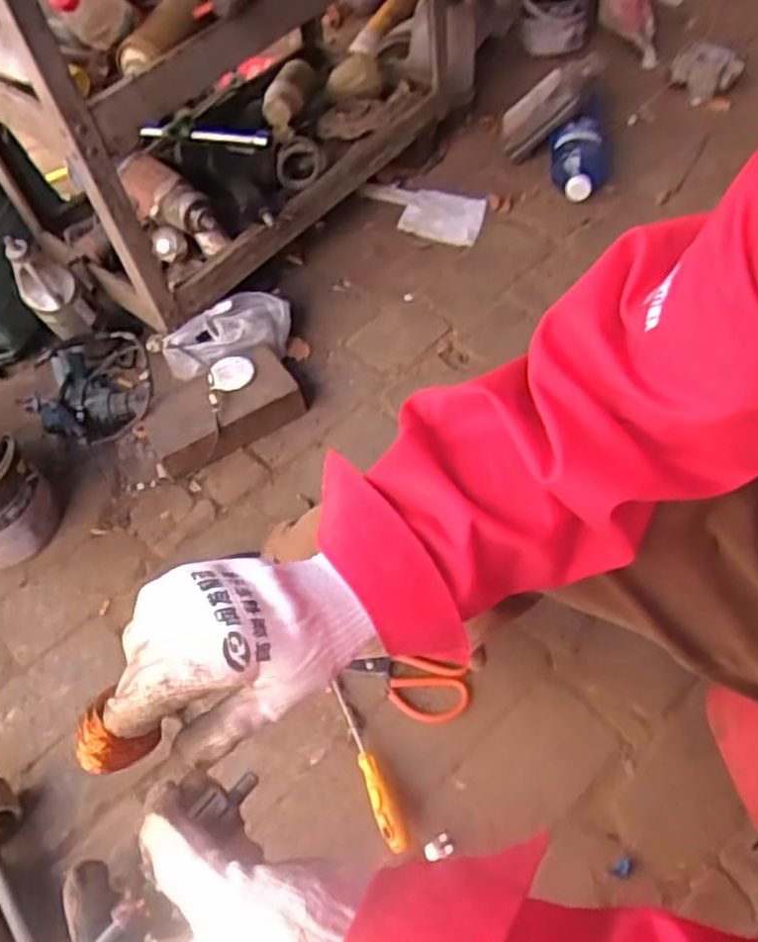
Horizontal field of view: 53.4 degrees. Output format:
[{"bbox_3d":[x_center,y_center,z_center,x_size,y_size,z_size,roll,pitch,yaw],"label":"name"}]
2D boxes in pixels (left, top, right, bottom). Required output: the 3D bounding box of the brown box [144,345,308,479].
[{"bbox_3d":[-0.235,-0.091,1.137,0.229,0.065,0.117,-30,58,-13],"label":"brown box"}]

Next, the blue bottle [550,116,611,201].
[{"bbox_3d":[0.363,-0.558,1.365,0.106,0.085,0.149,7,57,11],"label":"blue bottle"}]

